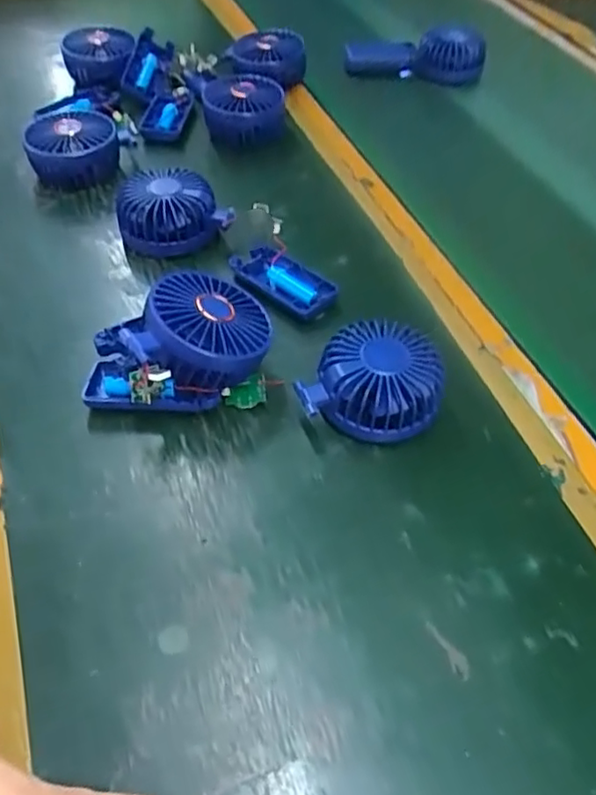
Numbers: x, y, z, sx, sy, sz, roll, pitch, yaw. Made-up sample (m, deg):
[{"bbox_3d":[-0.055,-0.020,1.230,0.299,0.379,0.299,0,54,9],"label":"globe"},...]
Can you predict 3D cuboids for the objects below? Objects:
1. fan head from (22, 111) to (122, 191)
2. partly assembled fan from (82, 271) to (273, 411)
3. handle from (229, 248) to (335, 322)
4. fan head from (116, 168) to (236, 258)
[{"bbox_3d":[-0.221,-0.247,0.622,0.086,0.041,0.088,-16,53,-16],"label":"fan head"},{"bbox_3d":[-0.085,-0.034,0.438,0.129,0.072,0.083,-13,52,-13],"label":"partly assembled fan"},{"bbox_3d":[-0.011,-0.096,0.527,0.090,0.020,0.046,33,57,23],"label":"handle"},{"bbox_3d":[-0.110,-0.164,0.560,0.098,0.043,0.074,-7,51,-8],"label":"fan head"}]

